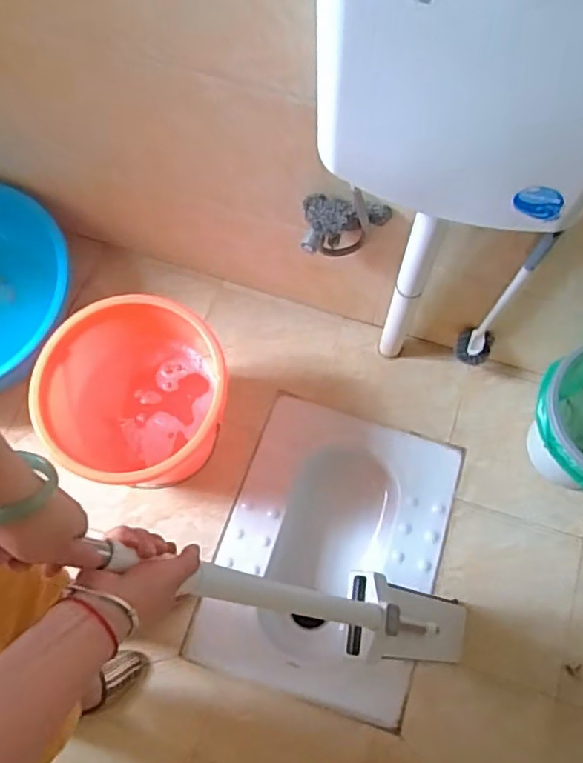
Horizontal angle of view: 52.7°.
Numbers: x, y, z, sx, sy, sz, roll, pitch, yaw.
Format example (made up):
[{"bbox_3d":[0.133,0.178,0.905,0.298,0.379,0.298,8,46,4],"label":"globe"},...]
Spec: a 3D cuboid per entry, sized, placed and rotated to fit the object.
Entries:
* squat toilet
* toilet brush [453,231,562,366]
[{"bbox_3d":[0.080,0.363,1.254,0.428,0.162,0.563,17,70,7],"label":"squat toilet"},{"bbox_3d":[0.380,-0.140,1.062,0.071,0.416,0.064,33,74,10],"label":"toilet brush"}]

